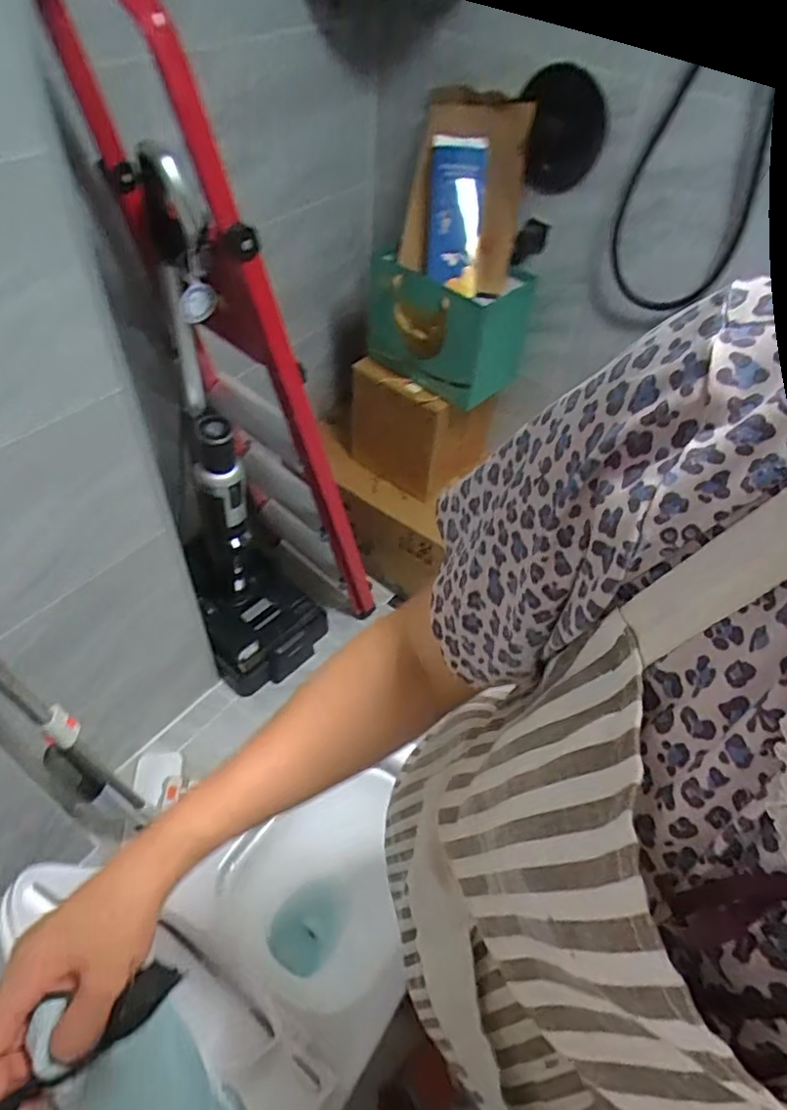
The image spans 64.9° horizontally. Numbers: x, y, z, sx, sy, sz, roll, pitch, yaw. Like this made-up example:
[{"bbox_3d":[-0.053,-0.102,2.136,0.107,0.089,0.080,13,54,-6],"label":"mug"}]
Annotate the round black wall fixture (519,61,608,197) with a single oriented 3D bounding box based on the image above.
[{"bbox_3d":[0.306,-0.754,1.100,0.165,0.181,0.059,-7,50,-12],"label":"round black wall fixture"}]

